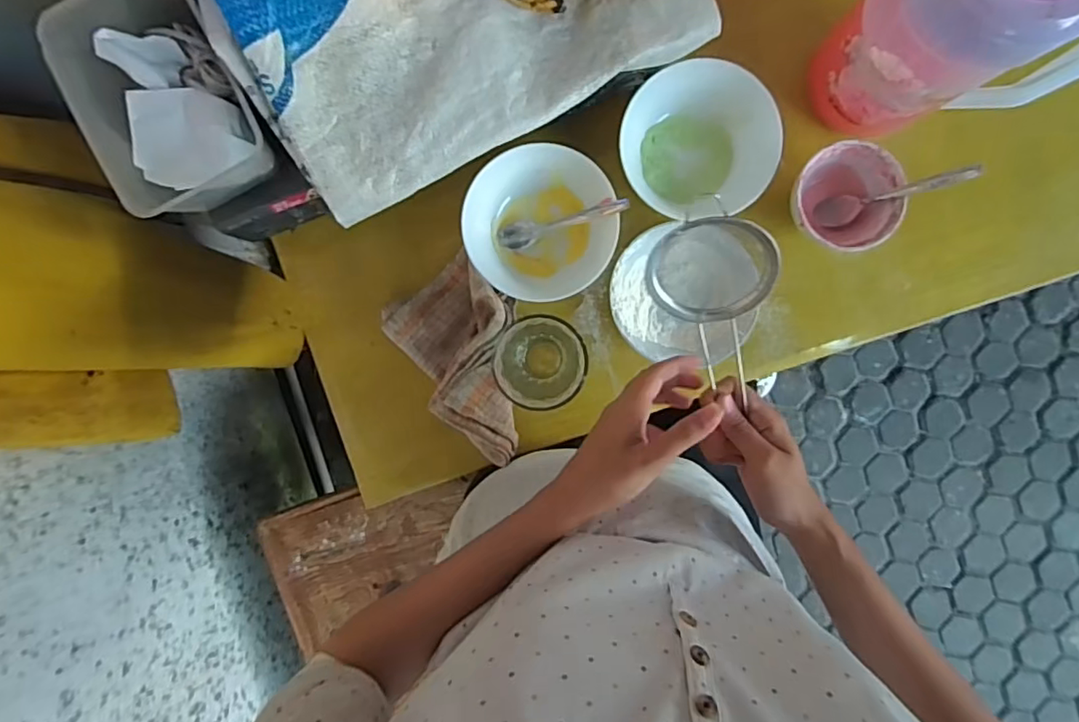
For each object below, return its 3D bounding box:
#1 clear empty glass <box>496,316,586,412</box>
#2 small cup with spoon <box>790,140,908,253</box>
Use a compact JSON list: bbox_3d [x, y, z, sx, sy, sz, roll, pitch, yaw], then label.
[{"bbox_3d":[-0.003,0.000,0.541,0.071,0.118,0.072,0,94,1],"label":"clear empty glass"},{"bbox_3d":[0.285,-0.153,0.554,0.098,0.060,0.086,22,95,0],"label":"small cup with spoon"}]

